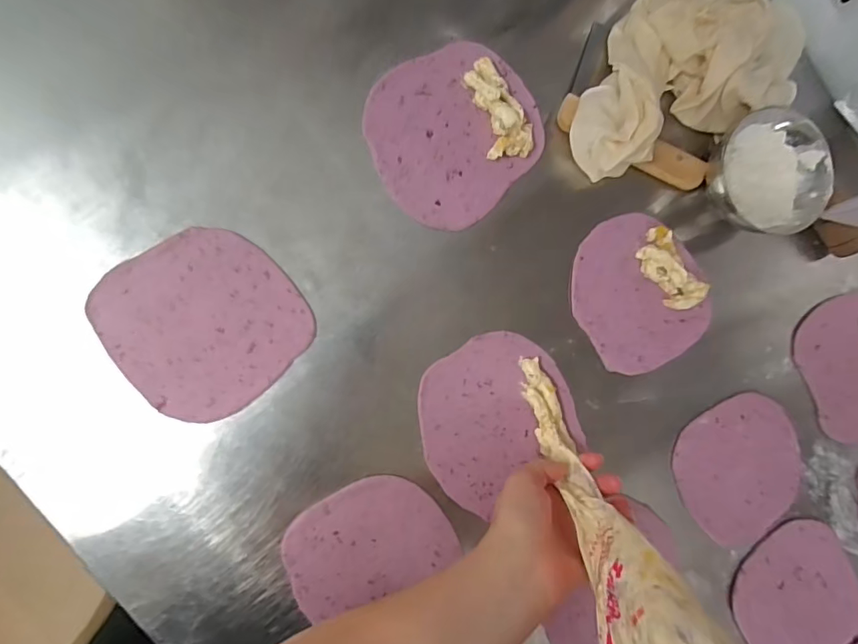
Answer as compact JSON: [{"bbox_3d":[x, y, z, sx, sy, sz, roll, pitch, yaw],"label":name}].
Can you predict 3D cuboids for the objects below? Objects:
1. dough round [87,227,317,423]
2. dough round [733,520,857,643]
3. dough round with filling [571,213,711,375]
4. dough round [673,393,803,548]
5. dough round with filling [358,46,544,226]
[{"bbox_3d":[-0.177,0.001,0.392,0.140,0.008,0.140,0,90,-10],"label":"dough round"},{"bbox_3d":[0.370,0.278,0.489,0.133,0.007,0.144,0,90,-10],"label":"dough round"},{"bbox_3d":[0.197,-0.027,0.452,0.123,0.023,0.139,-23,94,-9],"label":"dough round with filling"},{"bbox_3d":[0.302,0.143,0.475,0.126,0.007,0.130,0,90,-10],"label":"dough round"},{"bbox_3d":[0.021,-0.165,0.421,0.137,0.021,0.151,43,83,-7],"label":"dough round with filling"}]

